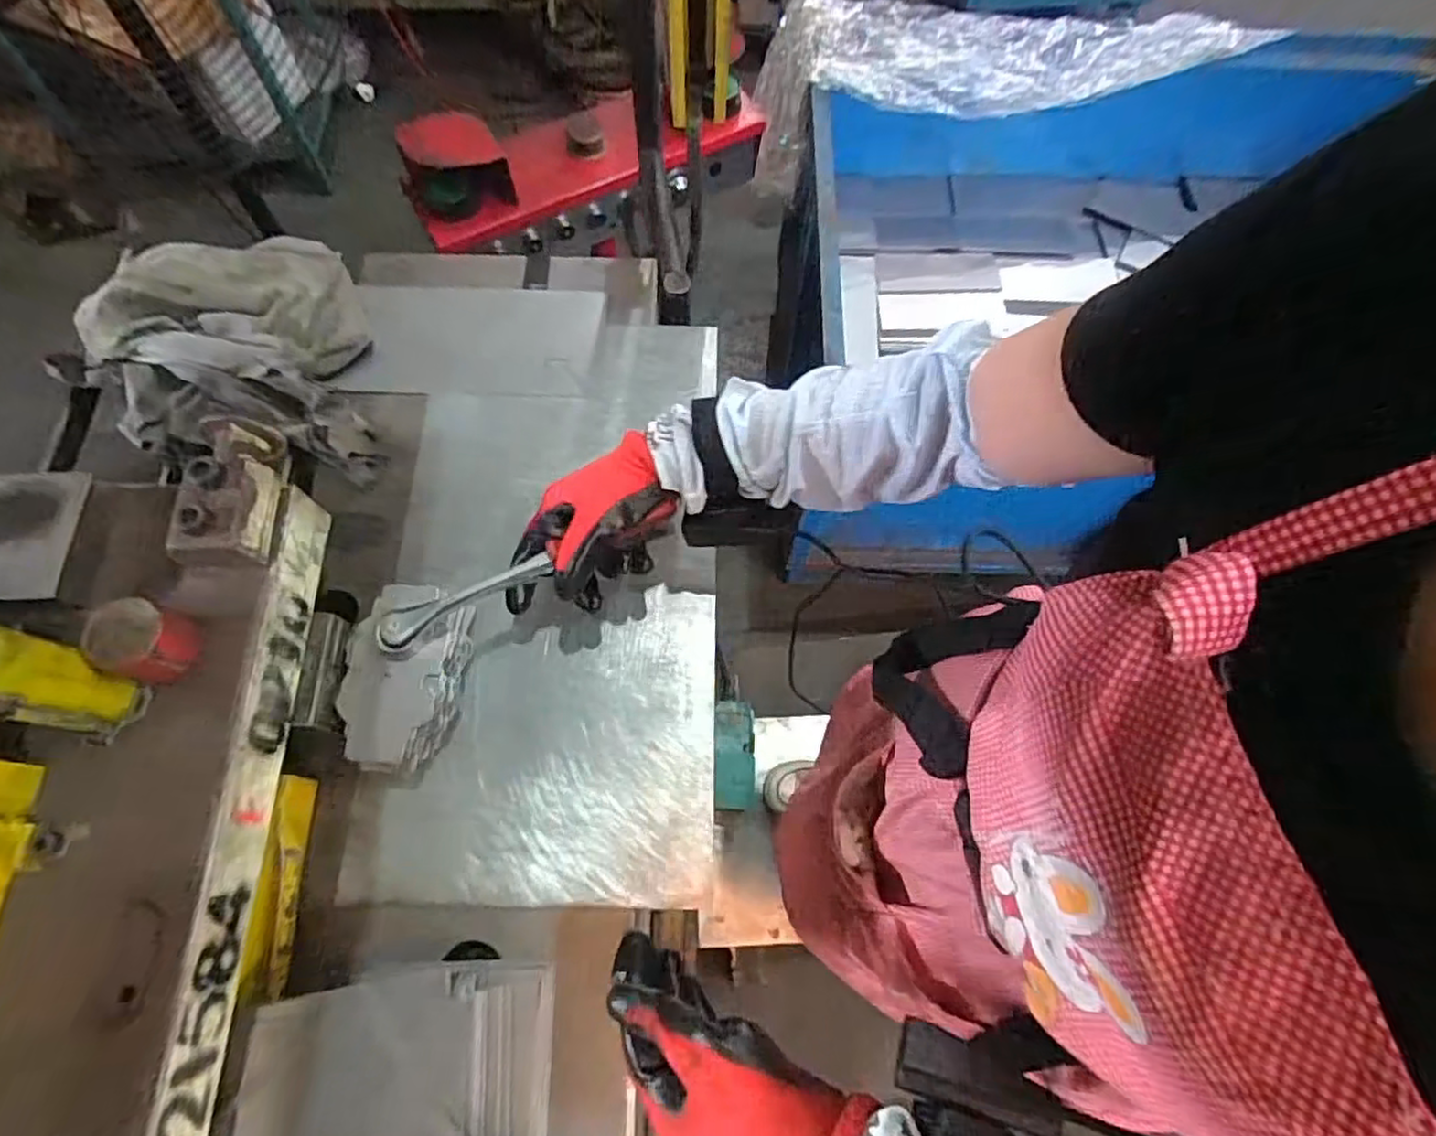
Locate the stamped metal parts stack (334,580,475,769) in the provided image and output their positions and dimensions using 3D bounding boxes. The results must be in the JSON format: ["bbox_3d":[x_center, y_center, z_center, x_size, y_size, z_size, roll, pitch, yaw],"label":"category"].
[{"bbox_3d":[-0.219,0.075,0.481,0.068,0.070,0.128,-3,69,-2],"label":"stamped metal parts stack"}]

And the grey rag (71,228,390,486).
[{"bbox_3d":[-0.409,-0.181,0.579,0.192,0.074,0.242,-13,70,-6],"label":"grey rag"}]

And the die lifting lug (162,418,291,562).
[{"bbox_3d":[-0.291,-0.047,0.411,0.048,0.045,0.093,-1,69,-1],"label":"die lifting lug"}]

